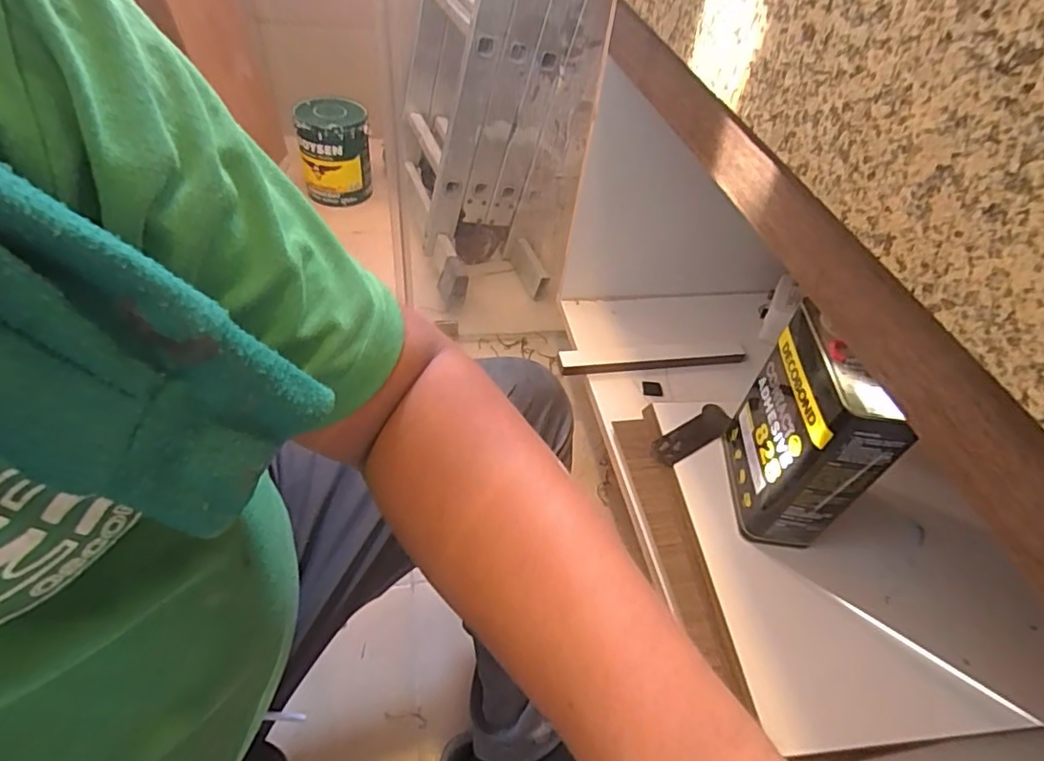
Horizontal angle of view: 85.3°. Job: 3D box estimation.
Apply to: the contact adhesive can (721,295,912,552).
[{"bbox_3d":[0.318,0.062,0.649,0.089,0.249,0.163,8,47,1],"label":"contact adhesive can"}]

